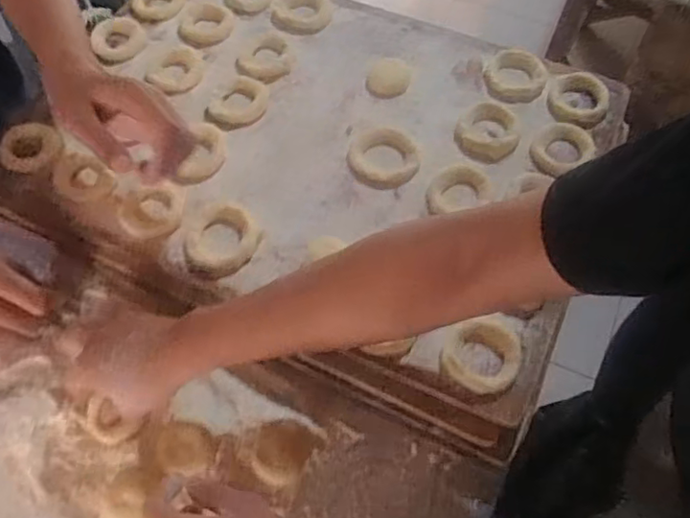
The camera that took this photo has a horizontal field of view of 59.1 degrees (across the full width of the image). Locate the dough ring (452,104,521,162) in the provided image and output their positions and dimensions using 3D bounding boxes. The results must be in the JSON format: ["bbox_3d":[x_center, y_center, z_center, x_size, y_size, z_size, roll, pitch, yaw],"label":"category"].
[{"bbox_3d":[0.147,-0.135,0.637,0.064,0.014,0.082,4,61,2],"label":"dough ring"}]

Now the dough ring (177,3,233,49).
[{"bbox_3d":[-0.167,-0.277,0.722,0.063,0.013,0.063,0,61,0],"label":"dough ring"}]

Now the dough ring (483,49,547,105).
[{"bbox_3d":[0.188,-0.203,0.673,0.063,0.013,0.070,-5,61,-3],"label":"dough ring"}]

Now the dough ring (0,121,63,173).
[{"bbox_3d":[-0.330,-0.117,0.635,0.063,0.007,0.059,0,61,0],"label":"dough ring"}]

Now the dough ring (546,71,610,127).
[{"bbox_3d":[0.250,-0.172,0.652,0.060,0.016,0.071,15,62,8],"label":"dough ring"}]

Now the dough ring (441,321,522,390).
[{"bbox_3d":[0.116,0.082,0.513,0.060,0.013,0.059,0,61,0],"label":"dough ring"}]

